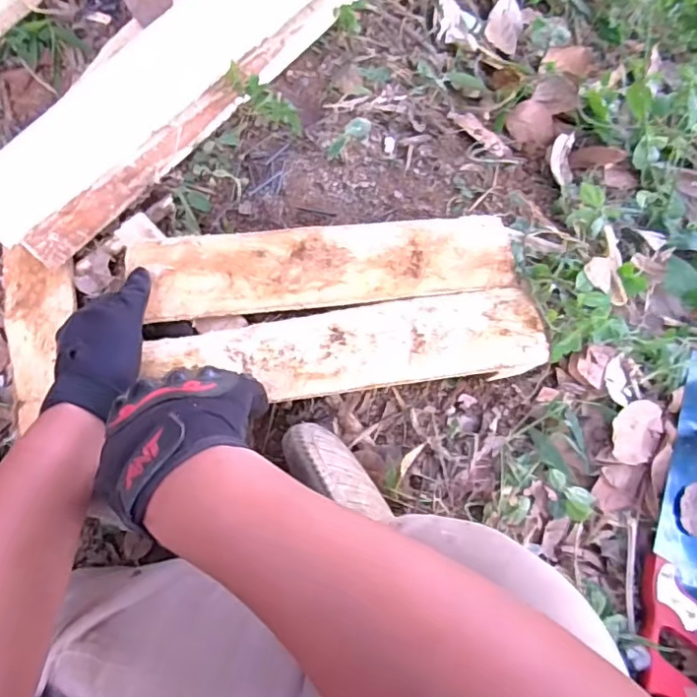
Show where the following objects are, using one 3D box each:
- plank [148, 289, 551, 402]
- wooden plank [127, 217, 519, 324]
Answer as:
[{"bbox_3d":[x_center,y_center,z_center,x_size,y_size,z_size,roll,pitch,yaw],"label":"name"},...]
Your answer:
[{"bbox_3d":[0.012,-0.004,0.534,0.376,0.020,0.089,-5,67,-12],"label":"plank"},{"bbox_3d":[-0.009,-0.086,0.566,0.378,0.016,0.089,-7,67,-12],"label":"wooden plank"}]

